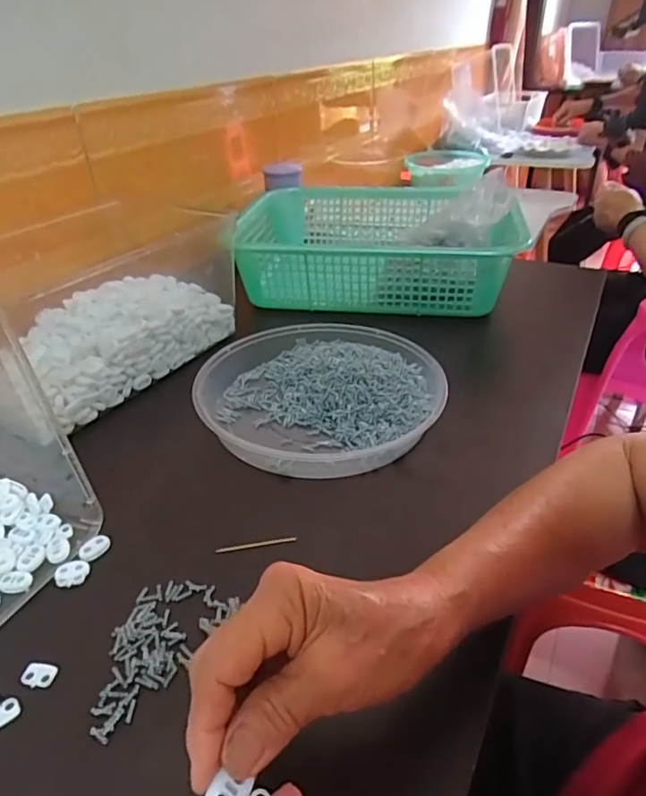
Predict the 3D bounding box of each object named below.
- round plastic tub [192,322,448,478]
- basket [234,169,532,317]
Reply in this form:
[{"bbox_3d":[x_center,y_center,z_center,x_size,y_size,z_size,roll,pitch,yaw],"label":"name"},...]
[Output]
[{"bbox_3d":[-0.006,-0.002,0.540,0.225,0.050,0.223,-1,34,1],"label":"round plastic tub"},{"bbox_3d":[0.066,-0.224,0.777,0.365,0.127,0.309,3,35,6],"label":"basket"}]

